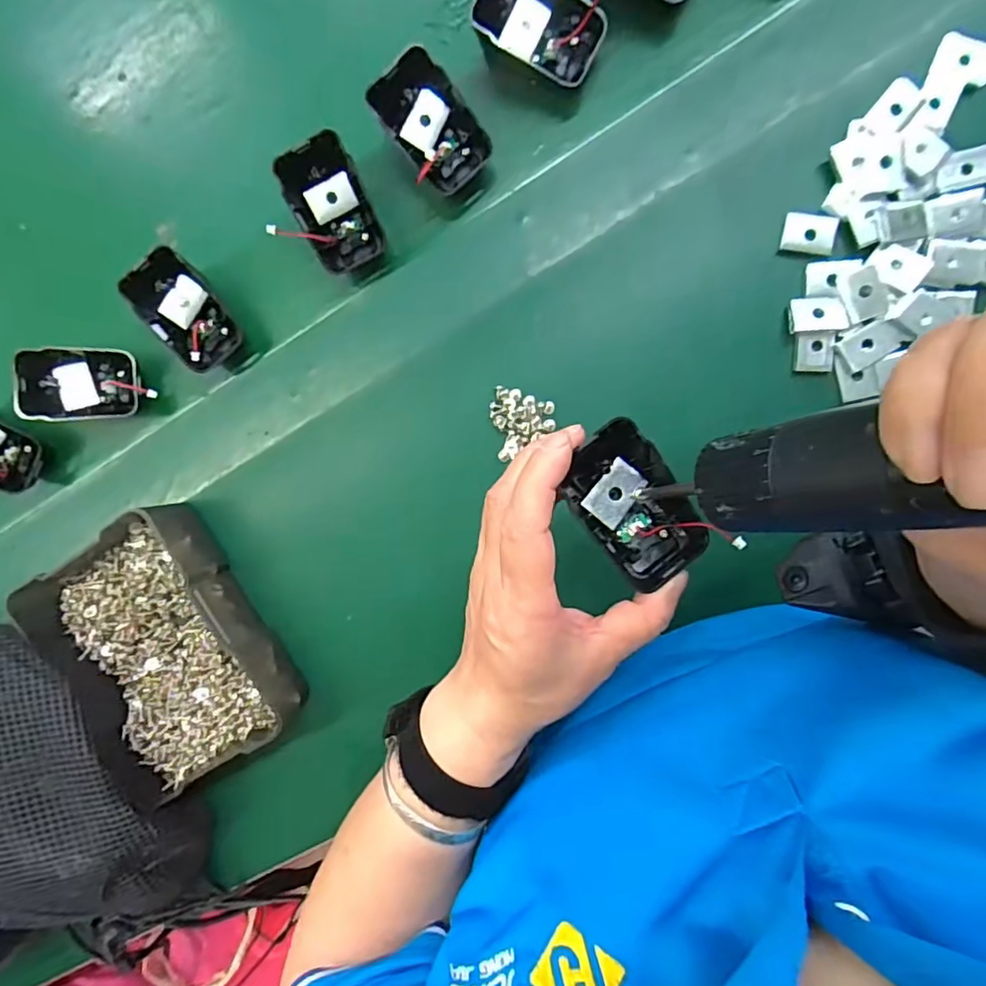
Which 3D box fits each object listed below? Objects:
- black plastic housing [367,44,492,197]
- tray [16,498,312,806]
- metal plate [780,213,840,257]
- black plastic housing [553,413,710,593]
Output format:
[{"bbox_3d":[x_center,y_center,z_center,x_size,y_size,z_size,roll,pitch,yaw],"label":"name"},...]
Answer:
[{"bbox_3d":[-0.035,-0.211,0.333,0.047,0.043,0.064,-37,86,9],"label":"black plastic housing"},{"bbox_3d":[-0.212,0.103,0.372,0.123,0.049,0.162,-32,87,9],"label":"tray"},{"bbox_3d":[0.175,-0.143,0.317,0.027,0.004,0.019,12,94,9],"label":"metal plate"},{"bbox_3d":[0.061,0.005,0.253,0.043,0.023,0.068,-38,88,8],"label":"black plastic housing"}]

